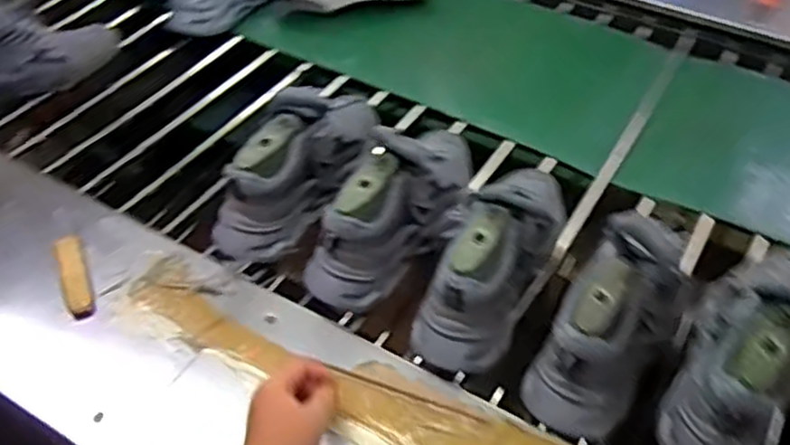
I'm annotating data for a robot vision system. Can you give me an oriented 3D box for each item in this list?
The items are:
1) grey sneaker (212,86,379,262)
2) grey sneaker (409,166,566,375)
[{"bbox_3d":[-0.119,-0.094,0.884,0.096,0.124,0.284,21,51,18],"label":"grey sneaker"},{"bbox_3d":[0.118,0.022,0.803,0.105,0.158,0.284,21,51,18],"label":"grey sneaker"}]

